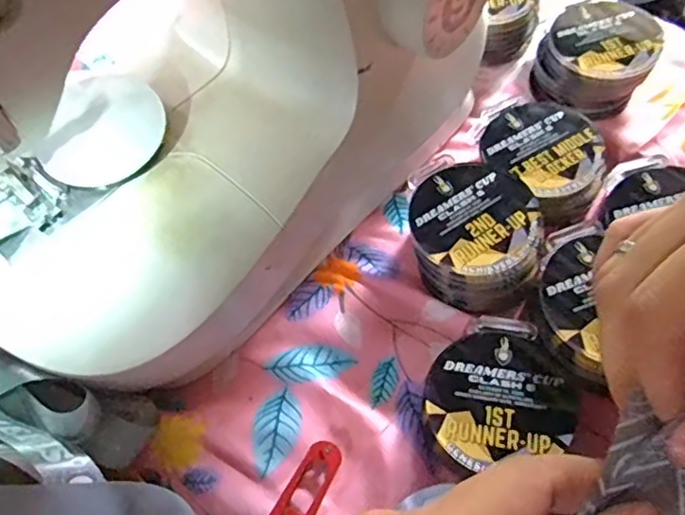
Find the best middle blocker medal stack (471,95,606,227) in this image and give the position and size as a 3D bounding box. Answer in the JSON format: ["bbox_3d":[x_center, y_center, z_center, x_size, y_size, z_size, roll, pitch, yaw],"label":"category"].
[{"bbox_3d":[0.129,-0.066,0.395,0.070,0.028,0.090,-36,66,-15],"label":"best middle blocker medal stack"}]

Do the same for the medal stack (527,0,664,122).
[{"bbox_3d":[0.182,-0.146,0.430,0.075,0.040,0.078,33,69,19],"label":"medal stack"}]

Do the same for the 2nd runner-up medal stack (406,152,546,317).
[{"bbox_3d":[0.078,-0.012,0.367,0.077,0.041,0.084,10,63,9],"label":"2nd runner-up medal stack"}]

